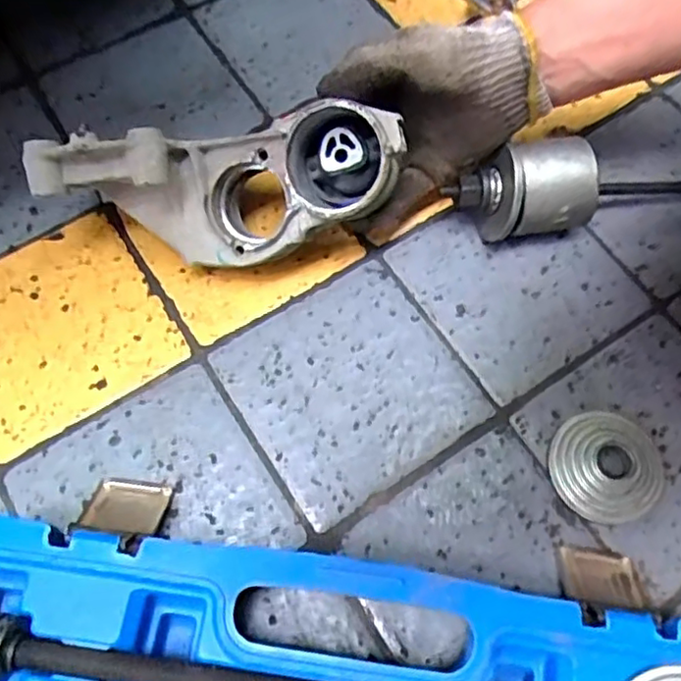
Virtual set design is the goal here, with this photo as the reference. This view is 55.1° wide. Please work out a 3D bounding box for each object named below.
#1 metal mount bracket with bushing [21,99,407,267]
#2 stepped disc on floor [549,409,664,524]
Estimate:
[{"bbox_3d":[-0.079,-0.104,0.440,0.235,0.083,0.076,-7,66,-7],"label":"metal mount bracket with bushing"},{"bbox_3d":[0.179,0.082,0.436,0.076,0.019,0.072,1,66,-2],"label":"stepped disc on floor"}]

